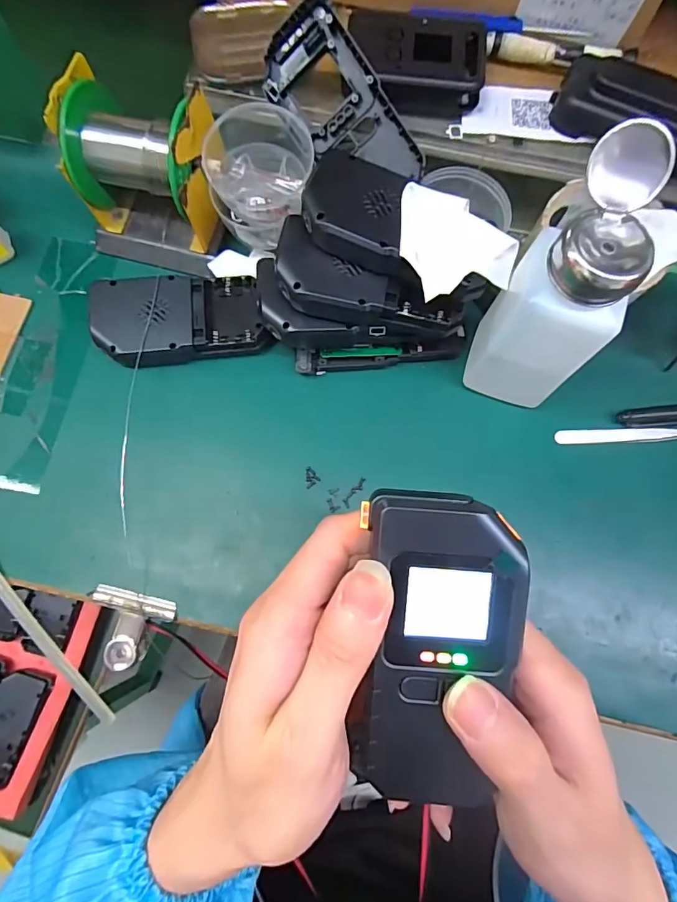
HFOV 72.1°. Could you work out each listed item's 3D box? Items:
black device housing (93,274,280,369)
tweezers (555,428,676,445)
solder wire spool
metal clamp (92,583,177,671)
[{"bbox_3d":[-0.106,-0.086,0.314,0.113,0.019,0.062,-7,77,-3],"label":"black device housing"},{"bbox_3d":[0.198,-0.010,0.306,0.103,0.006,0.010,0,76,-1],"label":"tweezers"},{"bbox_3d":[-0.122,-0.187,0.303,0.092,0.073,0.065,15,76,2],"label":"solder wire spool"},{"bbox_3d":[-0.126,0.109,0.281,0.049,0.014,0.045,12,76,1],"label":"metal clamp"}]

